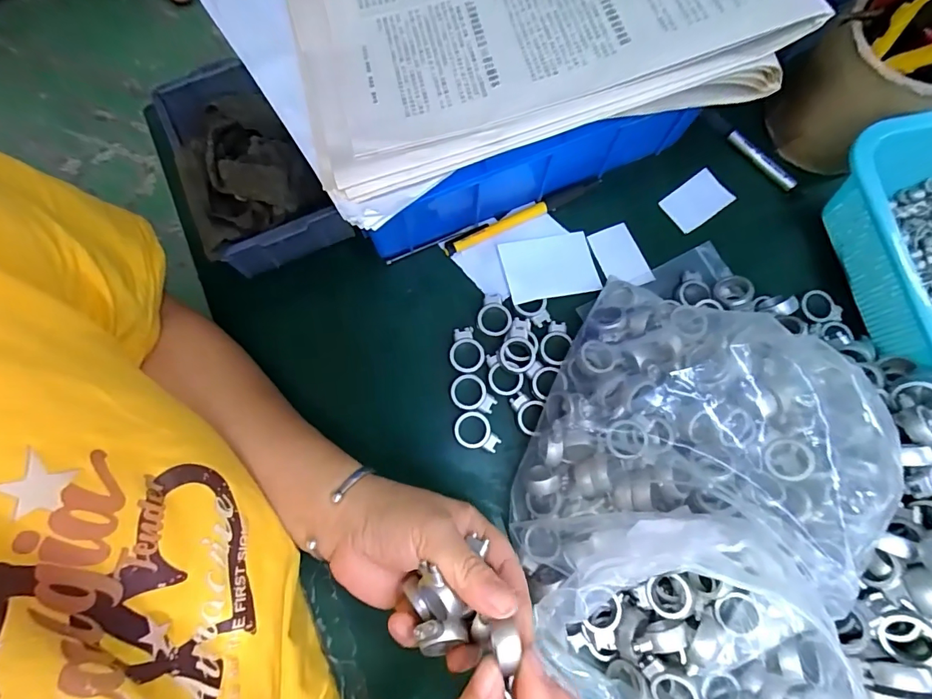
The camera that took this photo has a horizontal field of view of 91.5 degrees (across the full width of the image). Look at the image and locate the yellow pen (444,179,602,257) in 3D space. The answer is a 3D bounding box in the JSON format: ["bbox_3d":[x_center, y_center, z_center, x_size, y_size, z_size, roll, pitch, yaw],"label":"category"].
[{"bbox_3d":[0.046,-0.107,0.364,0.136,0.008,0.012,-24,79,-5],"label":"yellow pen"}]

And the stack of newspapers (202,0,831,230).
[{"bbox_3d":[0.004,-0.227,0.279,0.315,0.054,0.258,-19,78,-4],"label":"stack of newspapers"}]

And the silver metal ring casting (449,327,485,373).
[{"bbox_3d":[0.000,0.000,0.333,0.025,0.004,0.034,-10,78,-2],"label":"silver metal ring casting"}]

